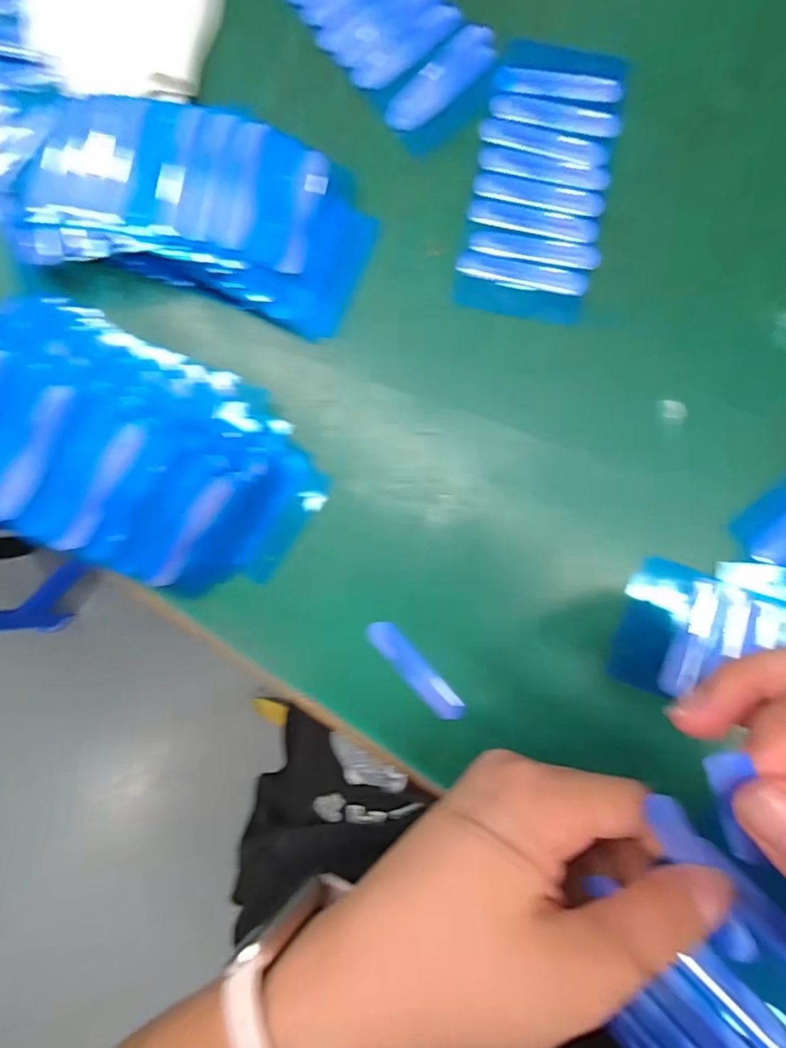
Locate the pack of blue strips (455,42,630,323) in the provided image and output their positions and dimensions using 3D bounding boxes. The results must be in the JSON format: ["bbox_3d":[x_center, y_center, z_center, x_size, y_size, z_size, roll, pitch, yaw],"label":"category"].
[{"bbox_3d":[0.065,-0.149,0.219,0.057,0.004,0.113,10,89,2],"label":"pack of blue strips"}]

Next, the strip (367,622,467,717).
[{"bbox_3d":[0.009,0.063,0.218,0.012,0.008,0.053,-41,88,0],"label":"strip"}]

